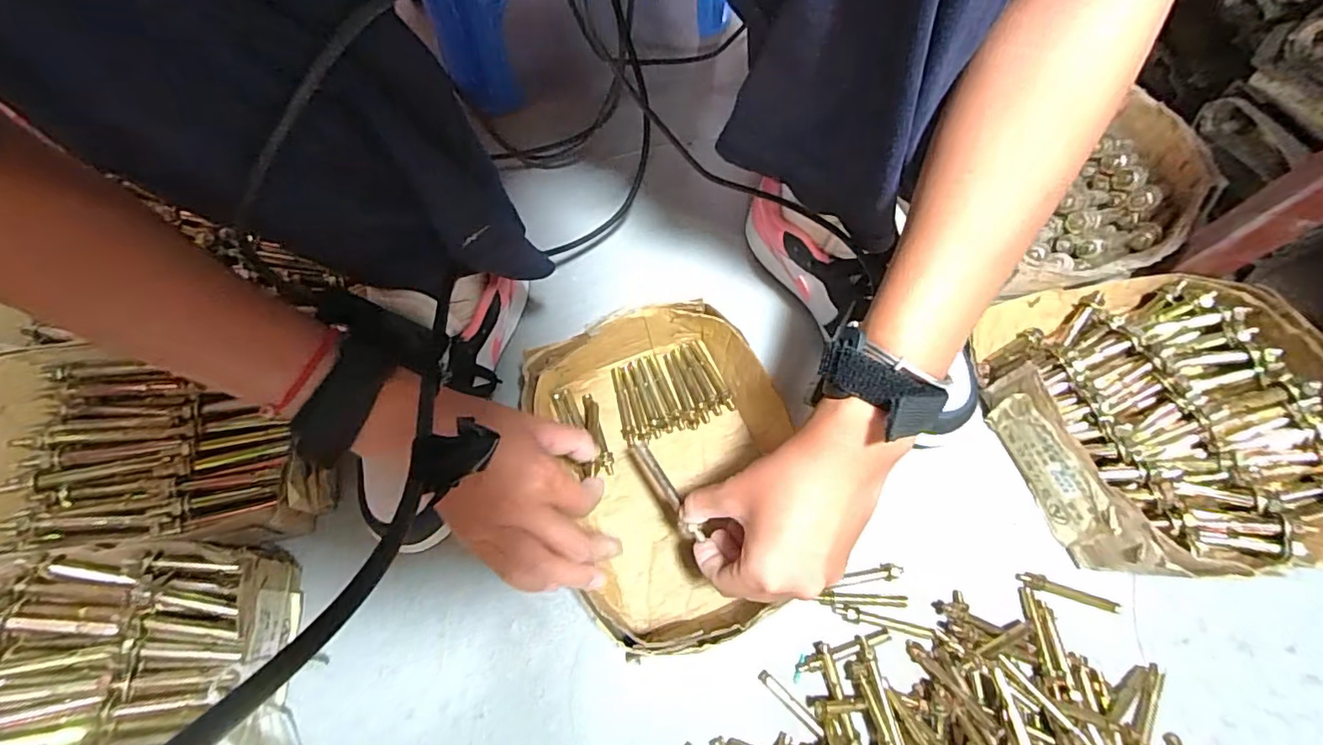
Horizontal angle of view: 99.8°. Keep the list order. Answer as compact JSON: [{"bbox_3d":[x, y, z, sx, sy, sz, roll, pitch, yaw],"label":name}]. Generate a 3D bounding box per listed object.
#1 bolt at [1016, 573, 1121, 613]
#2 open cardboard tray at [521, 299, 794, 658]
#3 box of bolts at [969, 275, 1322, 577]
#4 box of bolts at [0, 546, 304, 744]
[{"bbox_3d":[0.289,0.156,0.397,0.068,0.008,0.010,15,70,8],"label":"bolt"},{"bbox_3d":[0.009,0.069,0.406,0.166,0.070,0.228,-18,69,-5],"label":"open cardboard tray"},{"bbox_3d":[0.364,0.027,0.409,0.203,0.069,0.222,-20,69,-6],"label":"box of bolts"},{"bbox_3d":[-0.361,0.216,0.355,0.241,0.077,0.191,-6,69,0],"label":"box of bolts"}]

